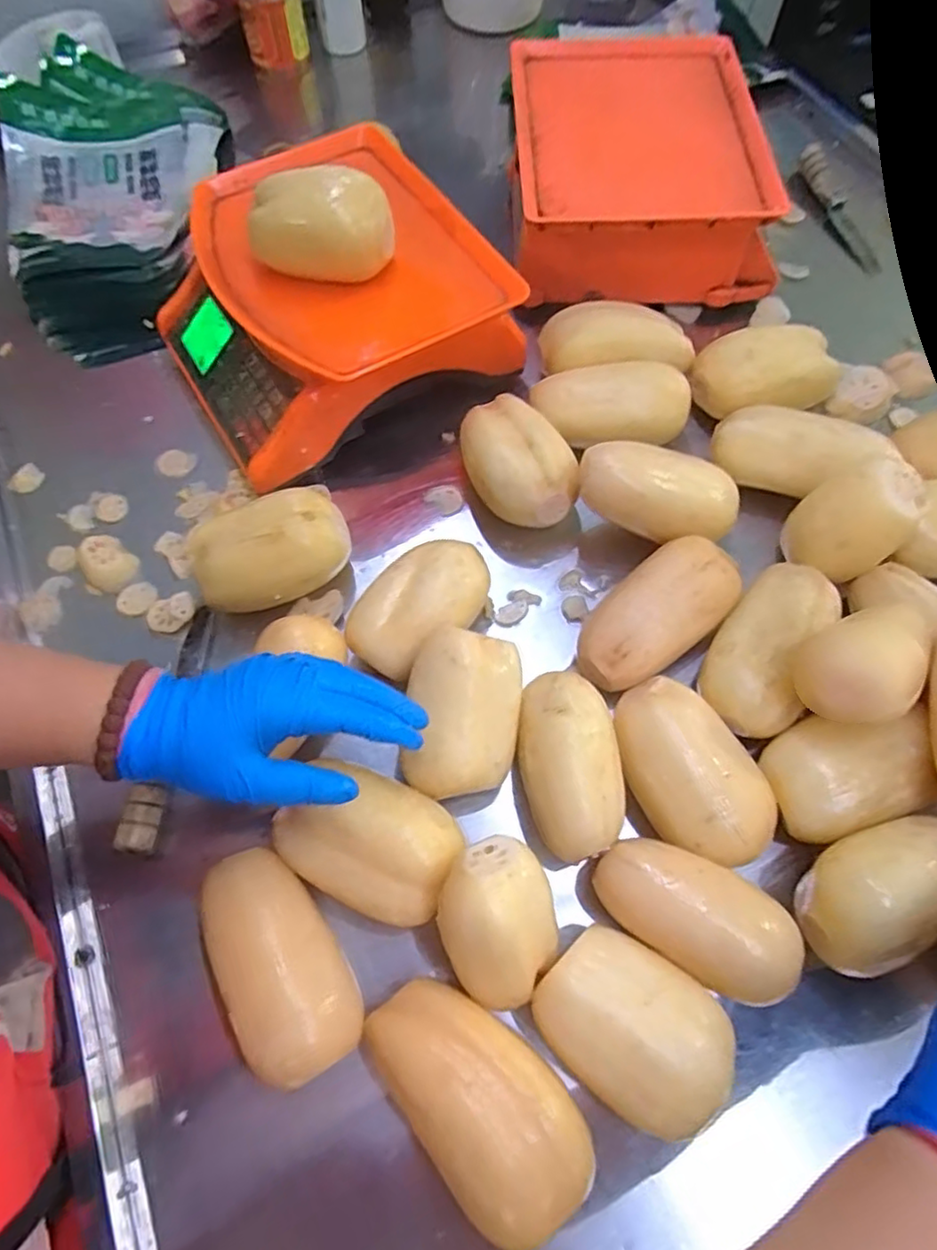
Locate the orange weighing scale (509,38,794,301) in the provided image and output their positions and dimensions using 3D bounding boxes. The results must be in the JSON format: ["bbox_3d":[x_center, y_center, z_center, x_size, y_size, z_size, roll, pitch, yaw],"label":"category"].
[{"bbox_3d":[0.178,-0.472,0.660,0.251,0.108,0.290,-1,65,0],"label":"orange weighing scale"}]

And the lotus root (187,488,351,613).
[{"bbox_3d":[-0.160,-0.058,0.515,0.125,0.074,0.081,-19,67,-8],"label":"lotus root"}]

